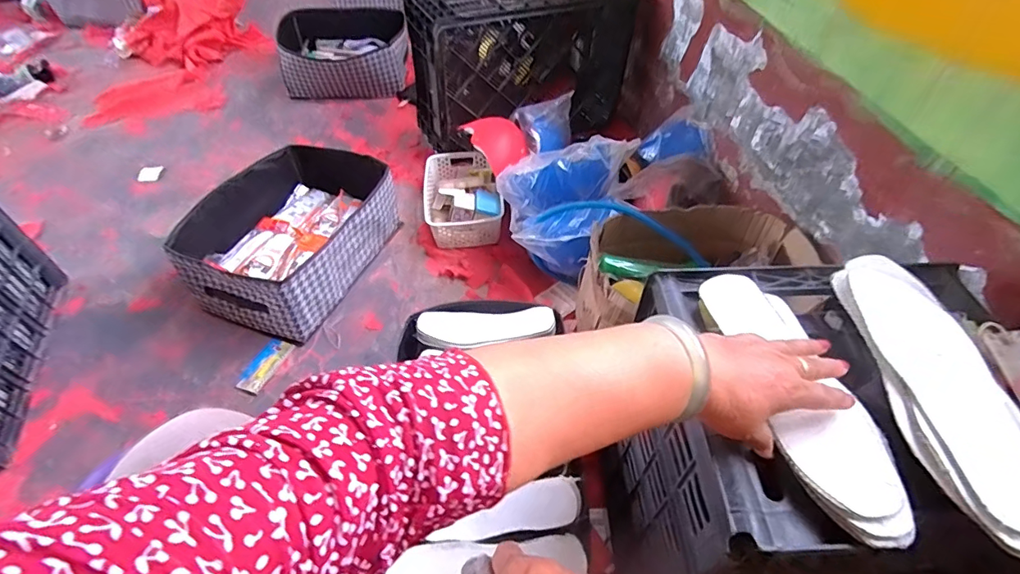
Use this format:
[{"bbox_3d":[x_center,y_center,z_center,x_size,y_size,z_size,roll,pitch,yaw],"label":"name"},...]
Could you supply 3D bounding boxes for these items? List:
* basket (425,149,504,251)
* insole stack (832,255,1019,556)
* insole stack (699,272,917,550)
[{"bbox_3d":[-0.122,-0.239,1.274,0.195,0.097,0.303,-4,48,-4],"label":"basket"},{"bbox_3d":[0.362,0.078,0.402,0.105,0.043,0.279,1,48,0],"label":"insole stack"},{"bbox_3d":[0.249,0.086,0.421,0.080,0.015,0.252,-6,49,-6],"label":"insole stack"}]

